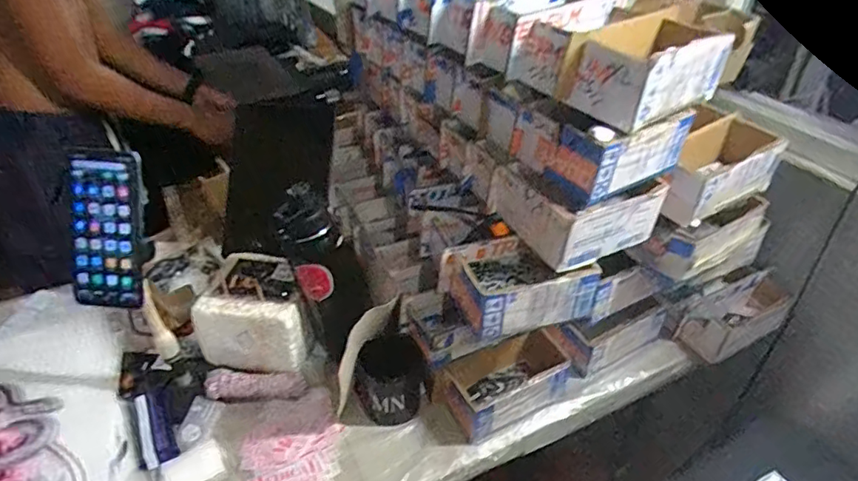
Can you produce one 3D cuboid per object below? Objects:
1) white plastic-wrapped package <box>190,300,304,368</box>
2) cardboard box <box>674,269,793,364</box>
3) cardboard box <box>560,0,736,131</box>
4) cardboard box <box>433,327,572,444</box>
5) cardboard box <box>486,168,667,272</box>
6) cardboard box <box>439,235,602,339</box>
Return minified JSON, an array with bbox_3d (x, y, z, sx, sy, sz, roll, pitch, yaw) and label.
[{"bbox_3d":[-0.249,0.138,0.763,0.150,0.118,0.038,5,37,6],"label":"white plastic-wrapped package"},{"bbox_3d":[0.468,0.118,0.829,0.177,0.075,0.079,-17,41,-22],"label":"cardboard box"},{"bbox_3d":[0.226,-0.184,0.577,0.163,0.072,0.100,-23,43,-27],"label":"cardboard box"},{"bbox_3d":[0.108,0.190,0.733,0.185,0.080,0.082,-19,41,-24],"label":"cardboard box"},{"bbox_3d":[0.181,-0.043,0.665,0.164,0.076,0.127,-17,41,-22],"label":"cardboard box"},{"bbox_3d":[0.108,0.051,0.655,0.163,0.064,0.103,-11,39,-15],"label":"cardboard box"}]

